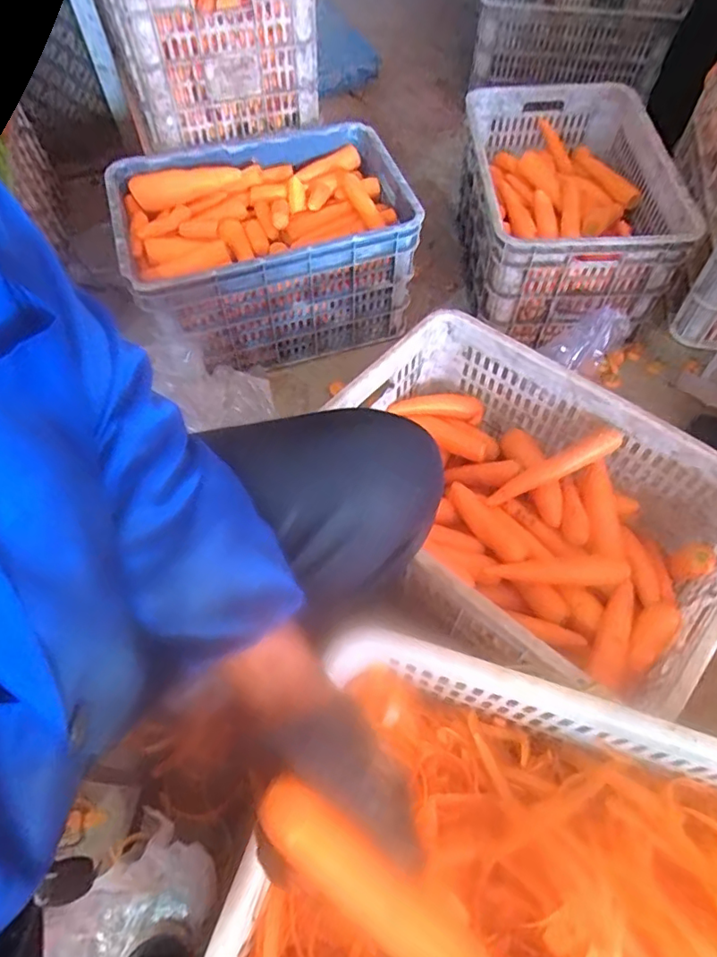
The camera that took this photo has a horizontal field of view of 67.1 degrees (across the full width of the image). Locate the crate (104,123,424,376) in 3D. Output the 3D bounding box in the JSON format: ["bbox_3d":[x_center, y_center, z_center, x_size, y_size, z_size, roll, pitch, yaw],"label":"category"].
[{"bbox_3d":[-0.173,-0.461,1.103,0.519,0.273,0.364,-15,60,-7],"label":"crate"}]

